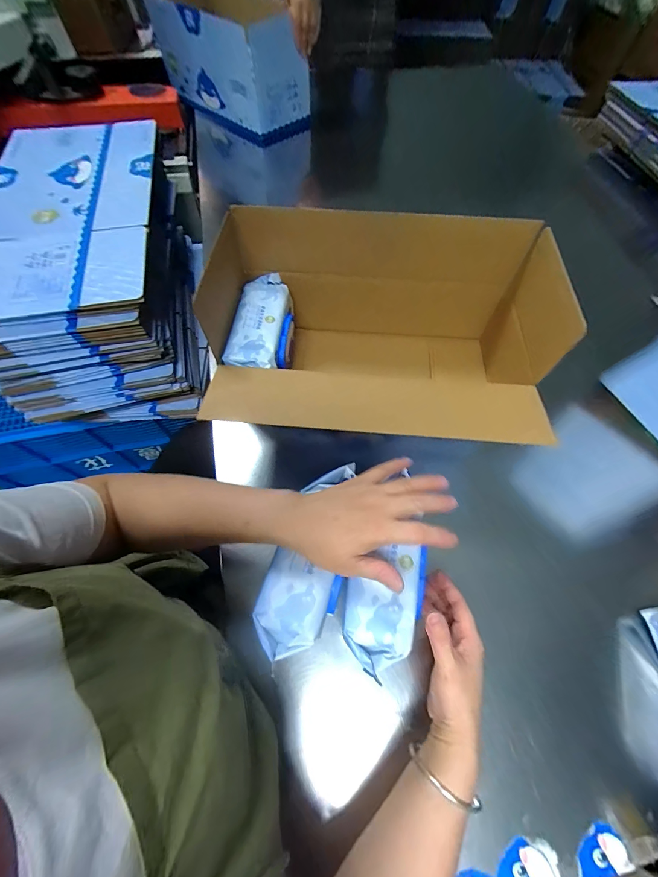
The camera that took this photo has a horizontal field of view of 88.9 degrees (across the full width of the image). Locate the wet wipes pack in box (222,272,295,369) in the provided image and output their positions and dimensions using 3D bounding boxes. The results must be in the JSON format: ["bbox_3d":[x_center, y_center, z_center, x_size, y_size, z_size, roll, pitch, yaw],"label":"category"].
[{"bbox_3d":[-0.096,-0.165,0.496,0.083,0.050,0.173,2,63,-1],"label":"wet wipes pack in box"}]

